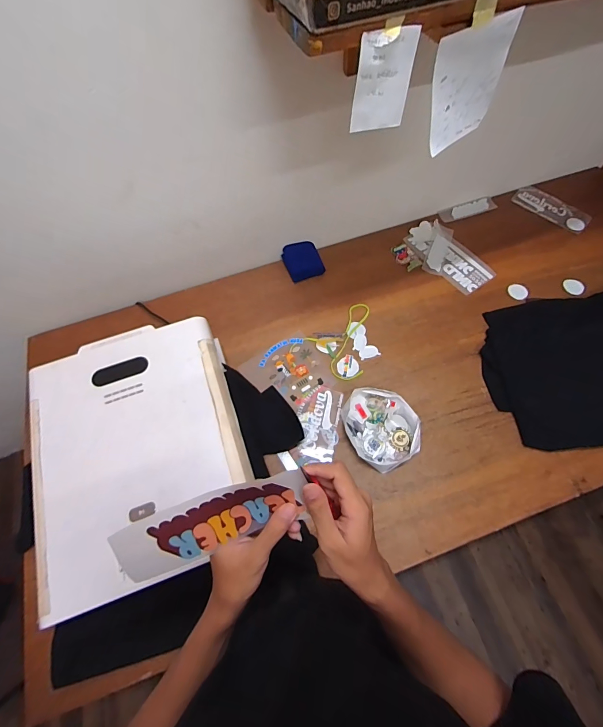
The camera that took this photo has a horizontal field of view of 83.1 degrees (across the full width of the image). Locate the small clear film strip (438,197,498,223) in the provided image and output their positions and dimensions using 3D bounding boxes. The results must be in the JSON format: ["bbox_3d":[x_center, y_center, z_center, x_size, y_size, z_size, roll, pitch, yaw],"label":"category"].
[{"bbox_3d":[0.567,-0.521,1.158,0.205,0.009,0.053,-20,65,-7],"label":"small clear film strip"}]

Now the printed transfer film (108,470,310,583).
[{"bbox_3d":[-0.084,0.156,0.333,0.185,0.011,0.059,-21,103,-5],"label":"printed transfer film"}]

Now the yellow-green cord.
[{"bbox_3d":[0.144,-0.063,0.955,0.208,0.004,0.181,-35,68,-13],"label":"yellow-green cord"}]

